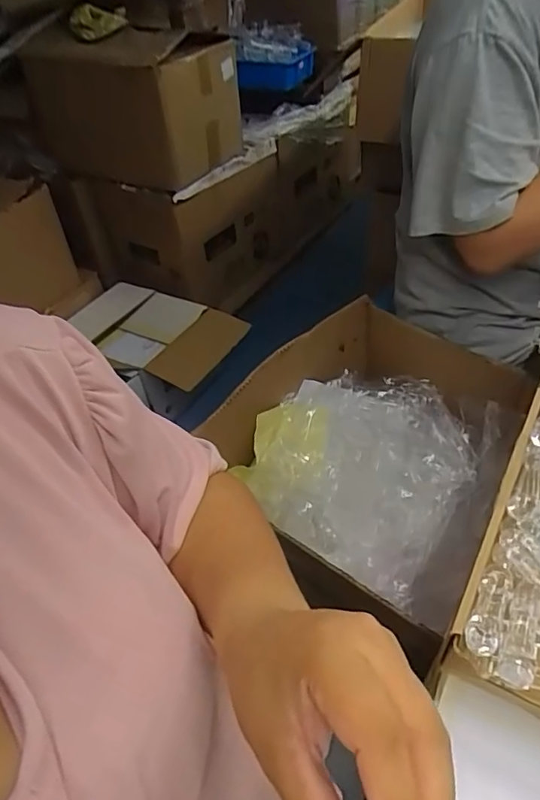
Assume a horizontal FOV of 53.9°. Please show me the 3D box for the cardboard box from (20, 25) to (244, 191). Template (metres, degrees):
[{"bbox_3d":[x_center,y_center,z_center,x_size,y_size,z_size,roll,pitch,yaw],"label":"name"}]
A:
[{"bbox_3d":[-0.373,-0.884,1.575,0.477,0.347,0.386,16,48,21],"label":"cardboard box"}]

